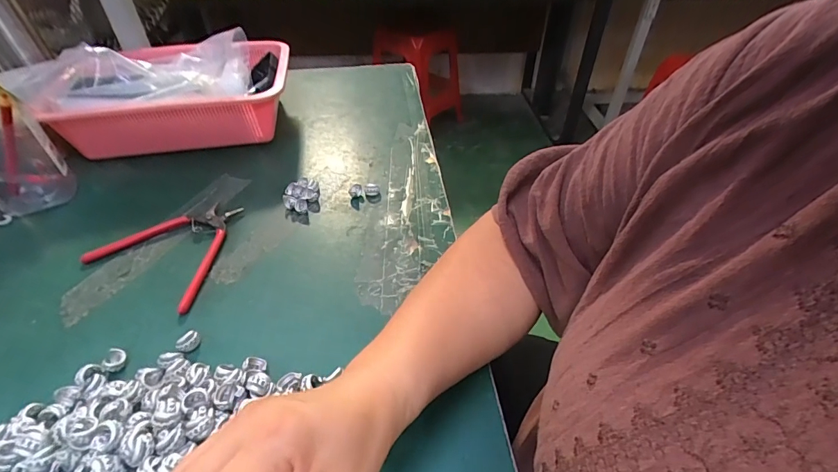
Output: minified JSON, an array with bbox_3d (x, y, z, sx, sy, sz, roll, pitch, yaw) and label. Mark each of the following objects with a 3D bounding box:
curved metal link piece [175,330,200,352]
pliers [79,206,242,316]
[{"bbox_3d":[-0.186,0.085,0.332,0.011,0.009,0.017,33,51,31],"label":"curved metal link piece"},{"bbox_3d":[-0.237,0.006,0.420,0.137,0.011,0.126,20,45,21],"label":"pliers"}]

